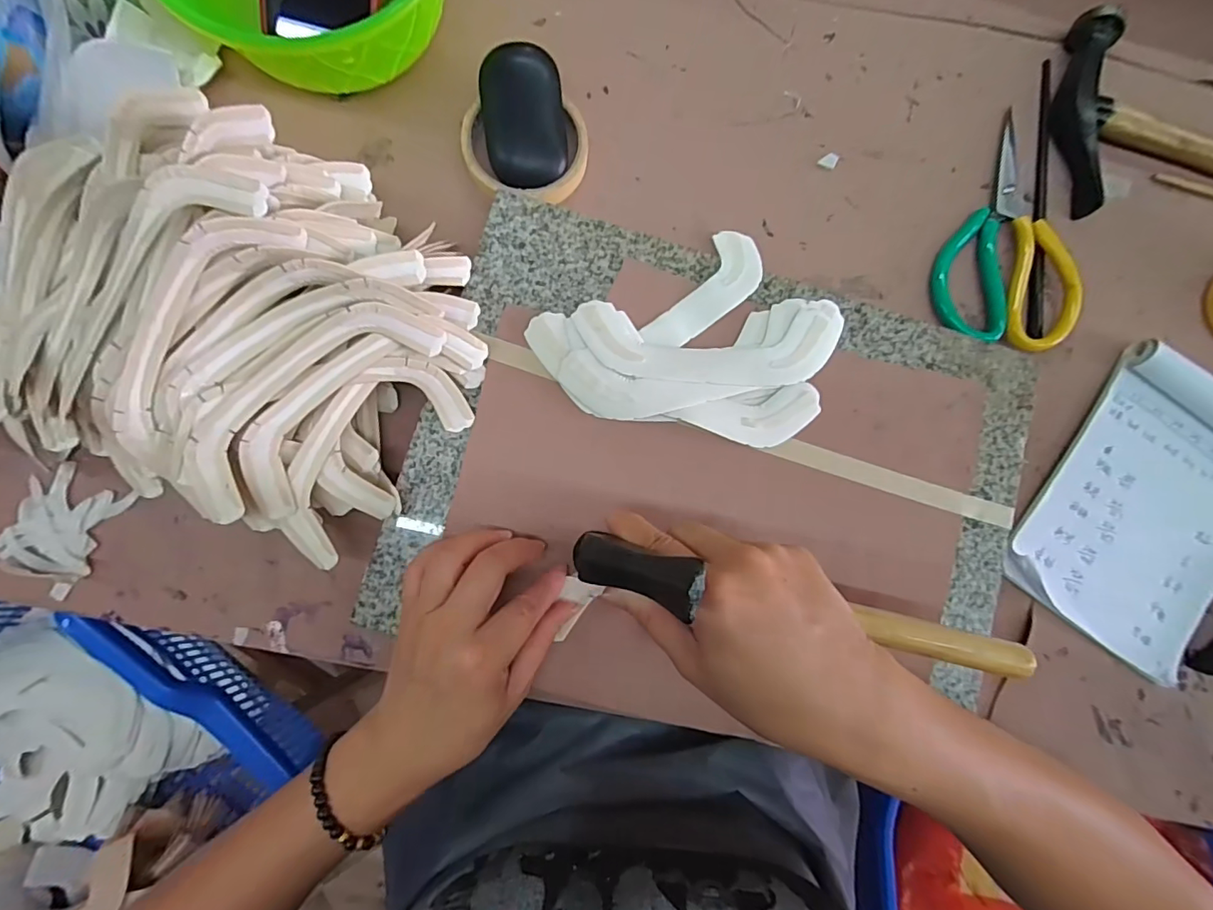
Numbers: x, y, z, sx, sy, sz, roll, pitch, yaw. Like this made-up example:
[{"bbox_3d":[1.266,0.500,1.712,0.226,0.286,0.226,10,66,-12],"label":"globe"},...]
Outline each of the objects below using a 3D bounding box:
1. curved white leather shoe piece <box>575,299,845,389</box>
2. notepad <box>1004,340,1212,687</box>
[{"bbox_3d":[0.070,-0.073,0.333,0.175,0.006,0.056,-1,84,-4],"label":"curved white leather shoe piece"},{"bbox_3d":[0.387,0.040,0.361,0.140,0.029,0.198,34,83,0],"label":"notepad"}]

